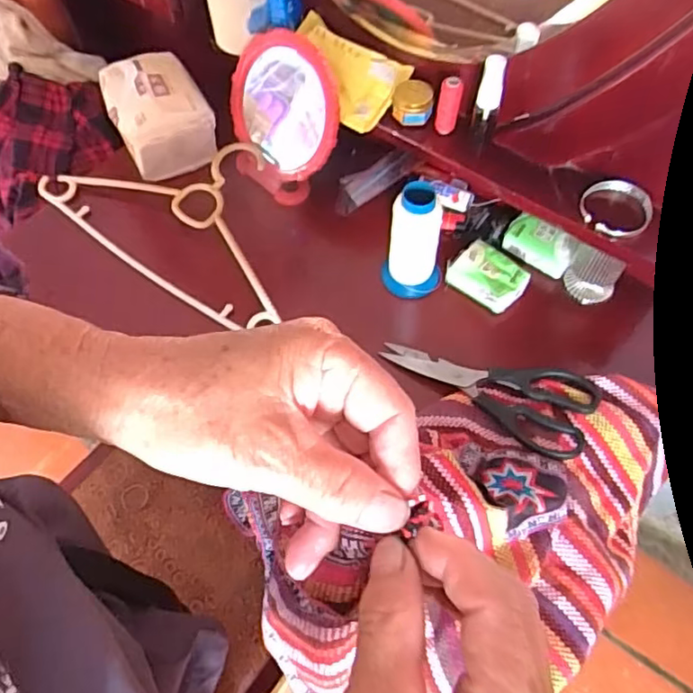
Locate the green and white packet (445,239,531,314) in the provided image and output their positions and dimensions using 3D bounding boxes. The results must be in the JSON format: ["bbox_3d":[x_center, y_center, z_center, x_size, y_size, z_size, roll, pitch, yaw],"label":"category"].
[{"bbox_3d":[0.146,-0.074,0.630,0.075,0.019,0.056,35,67,19],"label":"green and white packet"}]

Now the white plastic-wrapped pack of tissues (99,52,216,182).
[{"bbox_3d":[-0.223,-0.278,0.721,0.106,0.067,0.135,-22,62,-10],"label":"white plastic-wrapped pack of tissues"}]

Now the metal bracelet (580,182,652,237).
[{"bbox_3d":[0.247,-0.126,0.556,0.062,0.011,0.059,-1,61,1],"label":"metal bracelet"}]

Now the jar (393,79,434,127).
[{"bbox_3d":[0.066,-0.246,0.612,0.039,0.028,0.034,3,61,4],"label":"jar"}]

